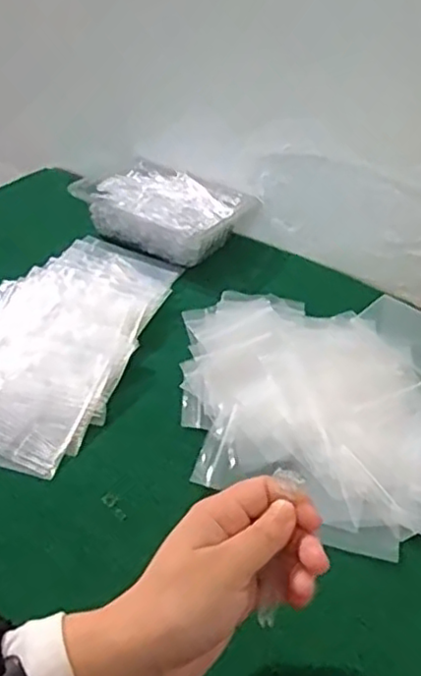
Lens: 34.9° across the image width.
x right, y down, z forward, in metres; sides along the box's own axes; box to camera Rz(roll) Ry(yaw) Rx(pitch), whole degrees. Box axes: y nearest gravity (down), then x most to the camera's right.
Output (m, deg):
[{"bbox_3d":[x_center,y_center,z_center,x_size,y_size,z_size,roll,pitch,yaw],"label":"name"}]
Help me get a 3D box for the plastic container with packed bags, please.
[{"bbox_3d":[-0.050,-0.147,0.753,0.170,0.050,0.128,28,45,26],"label":"plastic container with packed bags"}]

